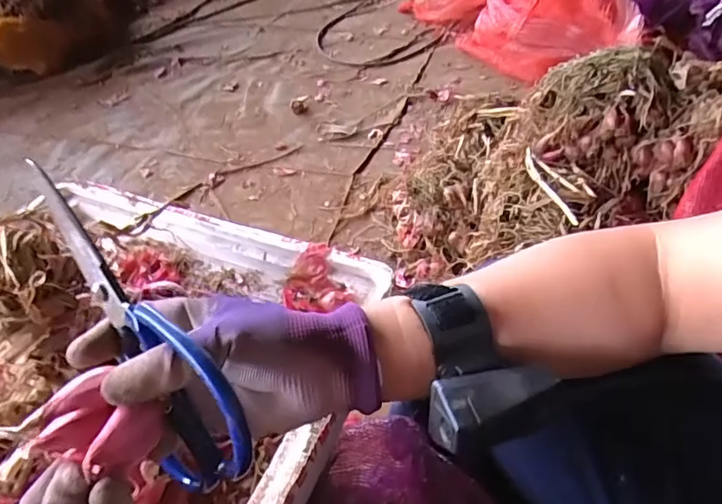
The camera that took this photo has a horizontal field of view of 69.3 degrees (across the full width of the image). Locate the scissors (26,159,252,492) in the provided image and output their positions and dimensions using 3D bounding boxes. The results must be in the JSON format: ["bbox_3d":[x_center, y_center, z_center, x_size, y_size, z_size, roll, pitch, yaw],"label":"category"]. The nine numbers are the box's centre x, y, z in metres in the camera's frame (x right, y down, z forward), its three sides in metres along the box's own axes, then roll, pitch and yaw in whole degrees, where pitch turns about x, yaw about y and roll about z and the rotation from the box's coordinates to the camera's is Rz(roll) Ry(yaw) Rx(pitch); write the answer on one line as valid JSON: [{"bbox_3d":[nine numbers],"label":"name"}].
[{"bbox_3d":[-0.114,0.036,0.270,0.015,0.197,0.096,-29,8,-42],"label":"scissors"}]

